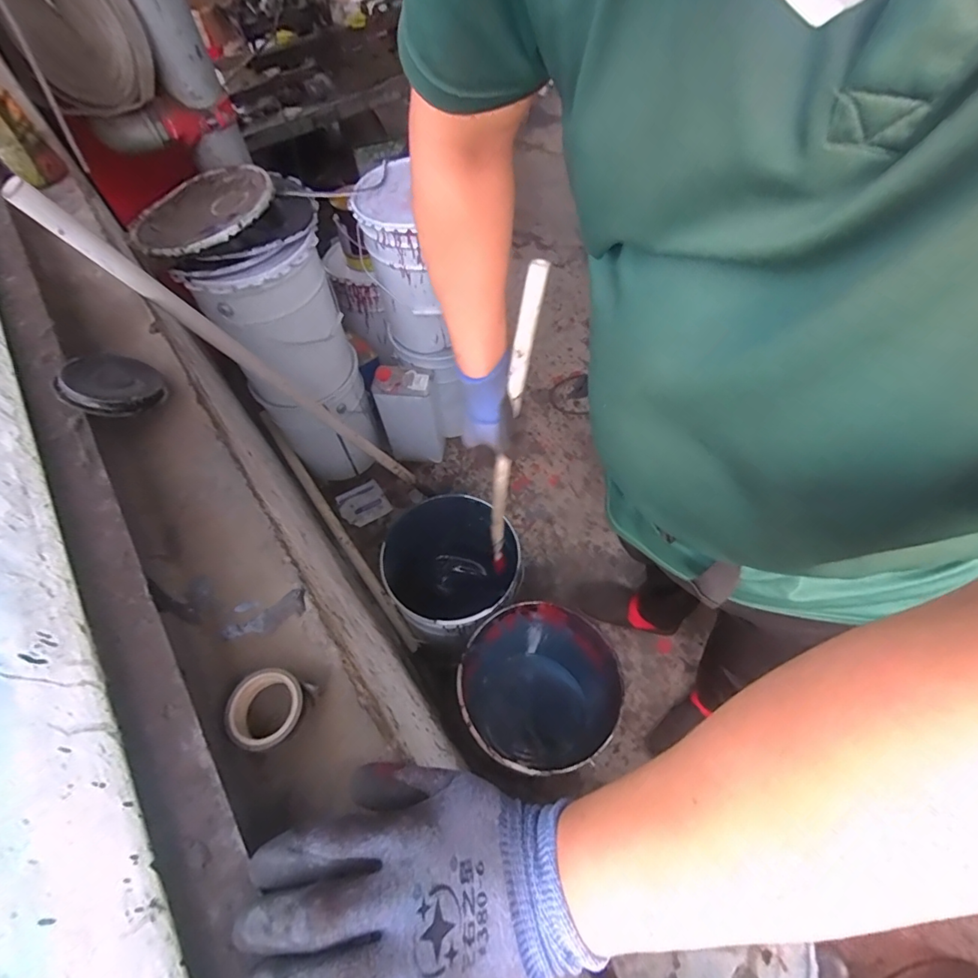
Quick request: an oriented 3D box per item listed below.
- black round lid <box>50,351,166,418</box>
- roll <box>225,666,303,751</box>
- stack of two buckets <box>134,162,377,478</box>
[{"bbox_3d":[-0.365,-0.103,0.468,0.085,0.018,0.082,39,38,15],"label":"black round lid"},{"bbox_3d":[-0.149,0.148,0.327,0.049,0.023,0.049,-1,58,2],"label":"roll"},{"bbox_3d":[-0.508,-0.357,1.263,0.306,0.756,0.300,-27,61,-14],"label":"stack of two buckets"}]

